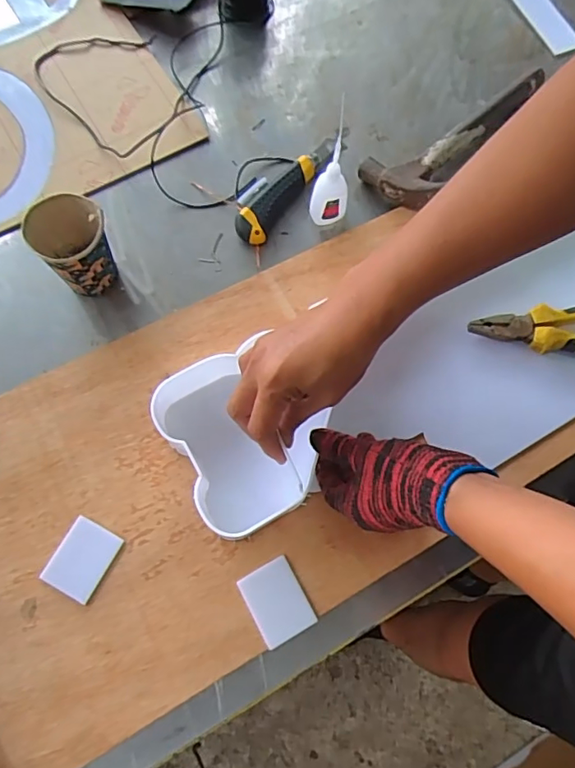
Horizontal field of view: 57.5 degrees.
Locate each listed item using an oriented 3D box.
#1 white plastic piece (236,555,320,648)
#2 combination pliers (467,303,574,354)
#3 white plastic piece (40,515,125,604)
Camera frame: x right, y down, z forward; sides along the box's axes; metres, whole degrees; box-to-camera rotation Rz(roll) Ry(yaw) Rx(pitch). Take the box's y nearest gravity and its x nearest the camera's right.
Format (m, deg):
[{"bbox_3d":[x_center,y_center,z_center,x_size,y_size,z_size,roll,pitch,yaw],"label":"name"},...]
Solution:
[{"bbox_3d":[-0.009,0.196,0.473,0.049,0.004,0.064,-27,73,-12],"label":"white plastic piece"},{"bbox_3d":[0.288,-0.054,0.554,0.187,0.031,0.053,1,70,-2],"label":"combination pliers"},{"bbox_3d":[-0.187,0.160,0.479,0.049,0.006,0.062,27,71,7],"label":"white plastic piece"}]

